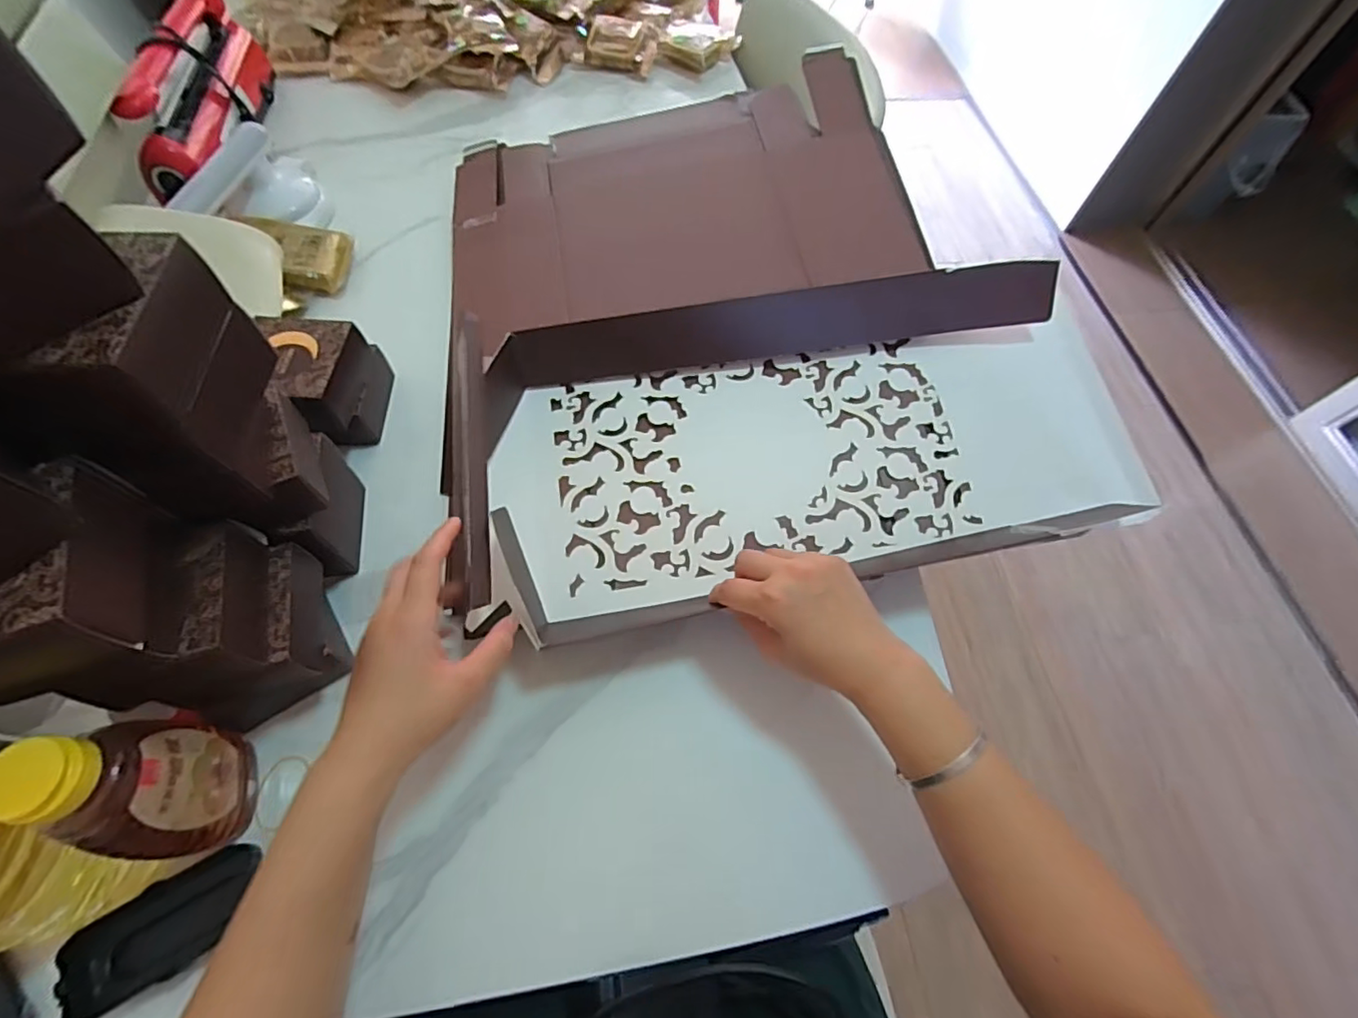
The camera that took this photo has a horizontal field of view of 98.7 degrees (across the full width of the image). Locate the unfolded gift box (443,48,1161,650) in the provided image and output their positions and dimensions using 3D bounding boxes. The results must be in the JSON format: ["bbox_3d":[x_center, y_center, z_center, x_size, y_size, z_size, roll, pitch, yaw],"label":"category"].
[{"bbox_3d":[0.054,-0.211,0.588,0.571,0.101,0.624,-10,62,-7],"label":"unfolded gift box"}]

